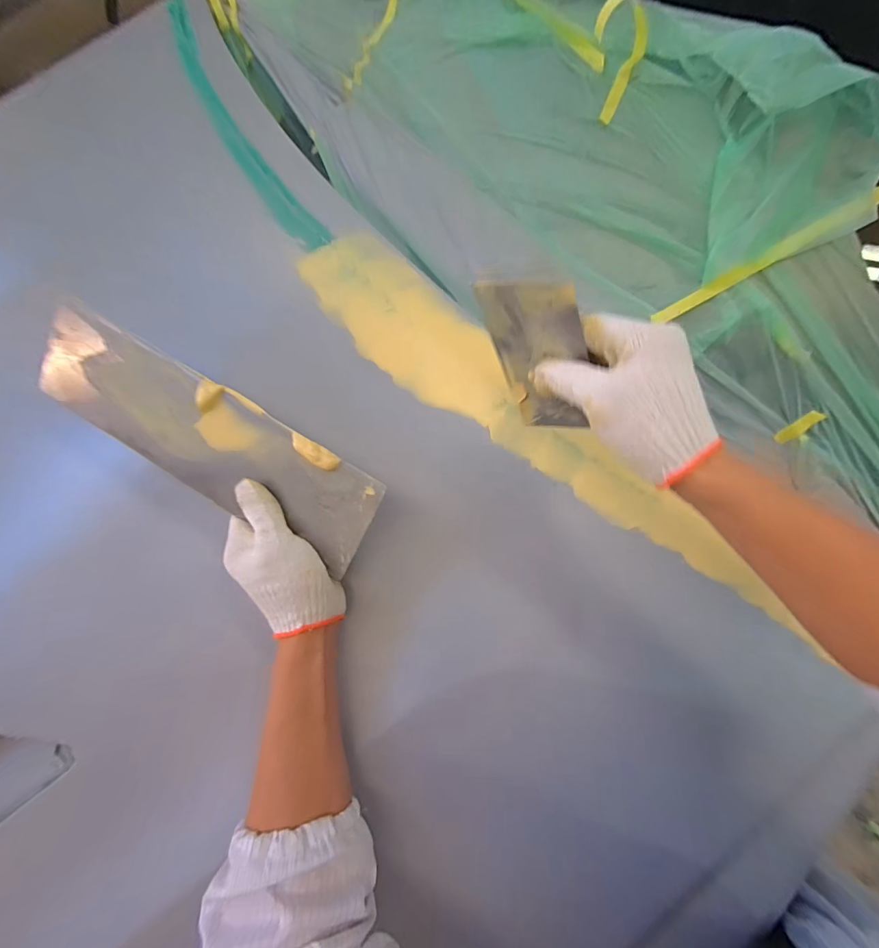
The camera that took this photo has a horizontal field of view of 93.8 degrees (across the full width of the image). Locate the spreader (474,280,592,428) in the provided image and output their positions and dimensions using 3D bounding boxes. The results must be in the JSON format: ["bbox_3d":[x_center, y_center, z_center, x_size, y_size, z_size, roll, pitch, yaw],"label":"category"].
[{"bbox_3d":[0.081,-0.089,0.327,0.074,0.131,0.005,11,54,38],"label":"spreader"}]

